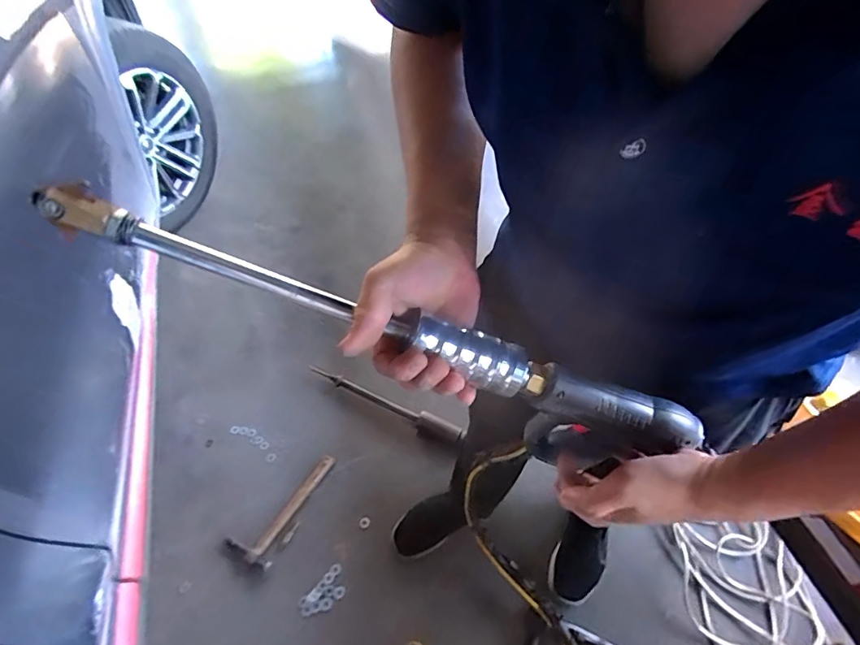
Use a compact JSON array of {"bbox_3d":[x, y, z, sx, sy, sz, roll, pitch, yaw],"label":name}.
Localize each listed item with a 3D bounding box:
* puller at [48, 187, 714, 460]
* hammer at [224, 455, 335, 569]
[{"bbox_3d":[-0.011,0.024,0.374,0.533,0.047,0.065,22,53,-12],"label":"puller"},{"bbox_3d":[-0.380,0.463,1.213,0.120,0.041,0.309,20,56,16],"label":"hammer"}]

